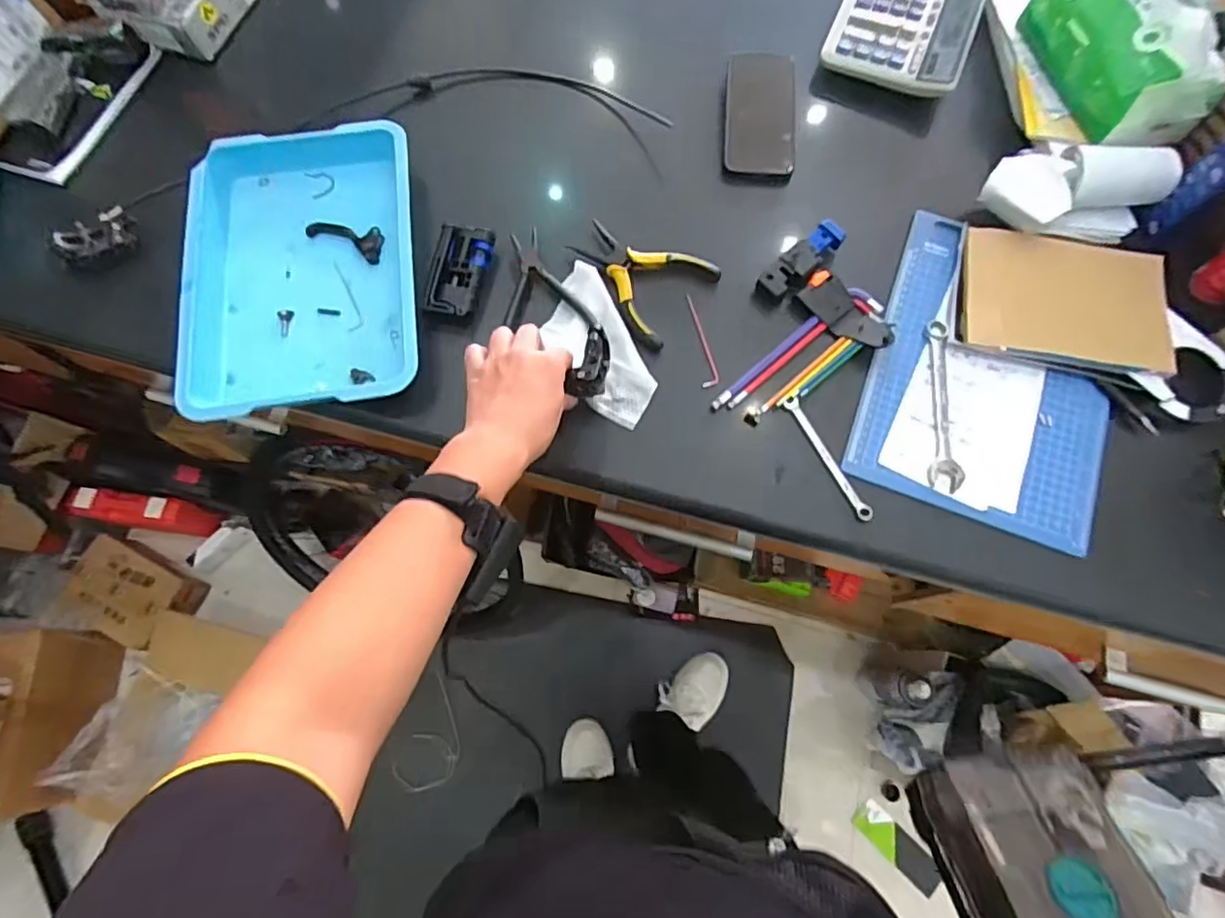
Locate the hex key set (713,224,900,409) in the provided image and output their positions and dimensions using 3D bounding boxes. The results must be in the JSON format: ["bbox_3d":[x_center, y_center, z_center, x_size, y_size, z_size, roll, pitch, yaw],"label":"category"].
[{"bbox_3d":[0.172,-0.133,0.593,0.200,0.026,0.134,-30,75,-9],"label":"hex key set"}]

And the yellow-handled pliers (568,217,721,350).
[{"bbox_3d":[0.021,-0.190,0.619,0.141,0.025,0.115,36,76,11],"label":"yellow-handled pliers"}]

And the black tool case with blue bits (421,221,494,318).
[{"bbox_3d":[-0.157,-0.192,0.611,0.053,0.022,0.093,12,73,4],"label":"black tool case with blue bits"}]

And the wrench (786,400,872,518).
[{"bbox_3d":[0.201,0.000,0.561,0.013,0.007,0.130,-27,74,-8],"label":"wrench"}]

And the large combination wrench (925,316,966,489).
[{"bbox_3d":[0.318,-0.054,0.575,0.030,0.008,0.173,8,73,3],"label":"large combination wrench"}]

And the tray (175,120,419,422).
[{"bbox_3d":[-0.314,-0.199,0.617,0.226,0.047,0.325,-9,73,-2],"label":"tray"}]

